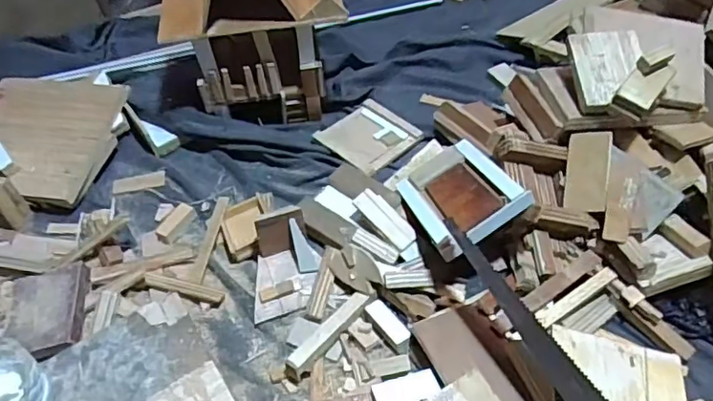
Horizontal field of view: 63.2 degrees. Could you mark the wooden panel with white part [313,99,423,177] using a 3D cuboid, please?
[{"bbox_3d":[0.016,-0.088,0.777,0.110,0.008,0.107,-37,56,-23],"label":"wooden panel with white part"}]

